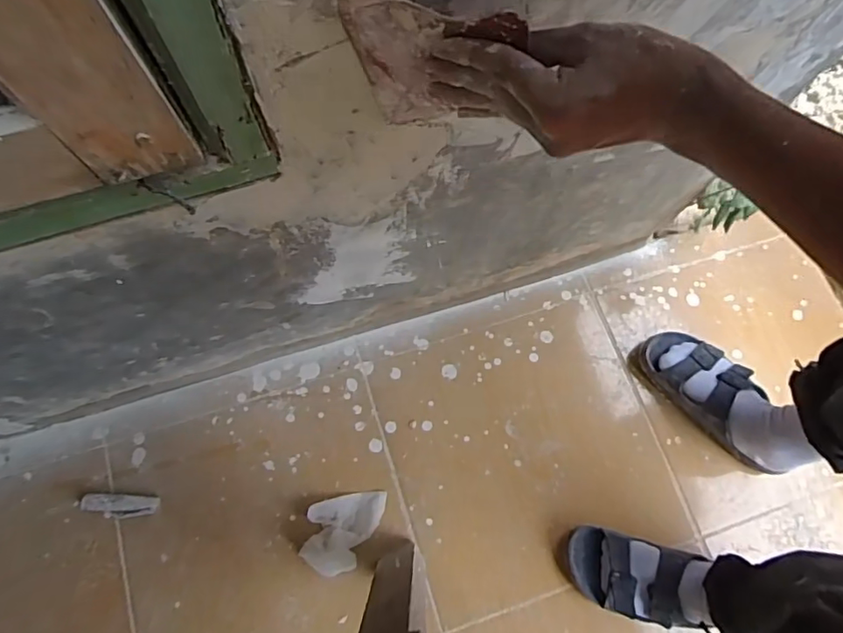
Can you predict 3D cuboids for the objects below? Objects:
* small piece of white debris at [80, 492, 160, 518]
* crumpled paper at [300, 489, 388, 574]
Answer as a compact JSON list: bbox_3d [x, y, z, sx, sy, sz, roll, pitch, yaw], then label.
[{"bbox_3d":[-0.440,0.276,0.788,0.105,0.018,0.034,4,73,0],"label":"small piece of white debris"},{"bbox_3d":[-0.117,0.300,0.779,0.091,0.031,0.127,29,74,7],"label":"crumpled paper"}]

